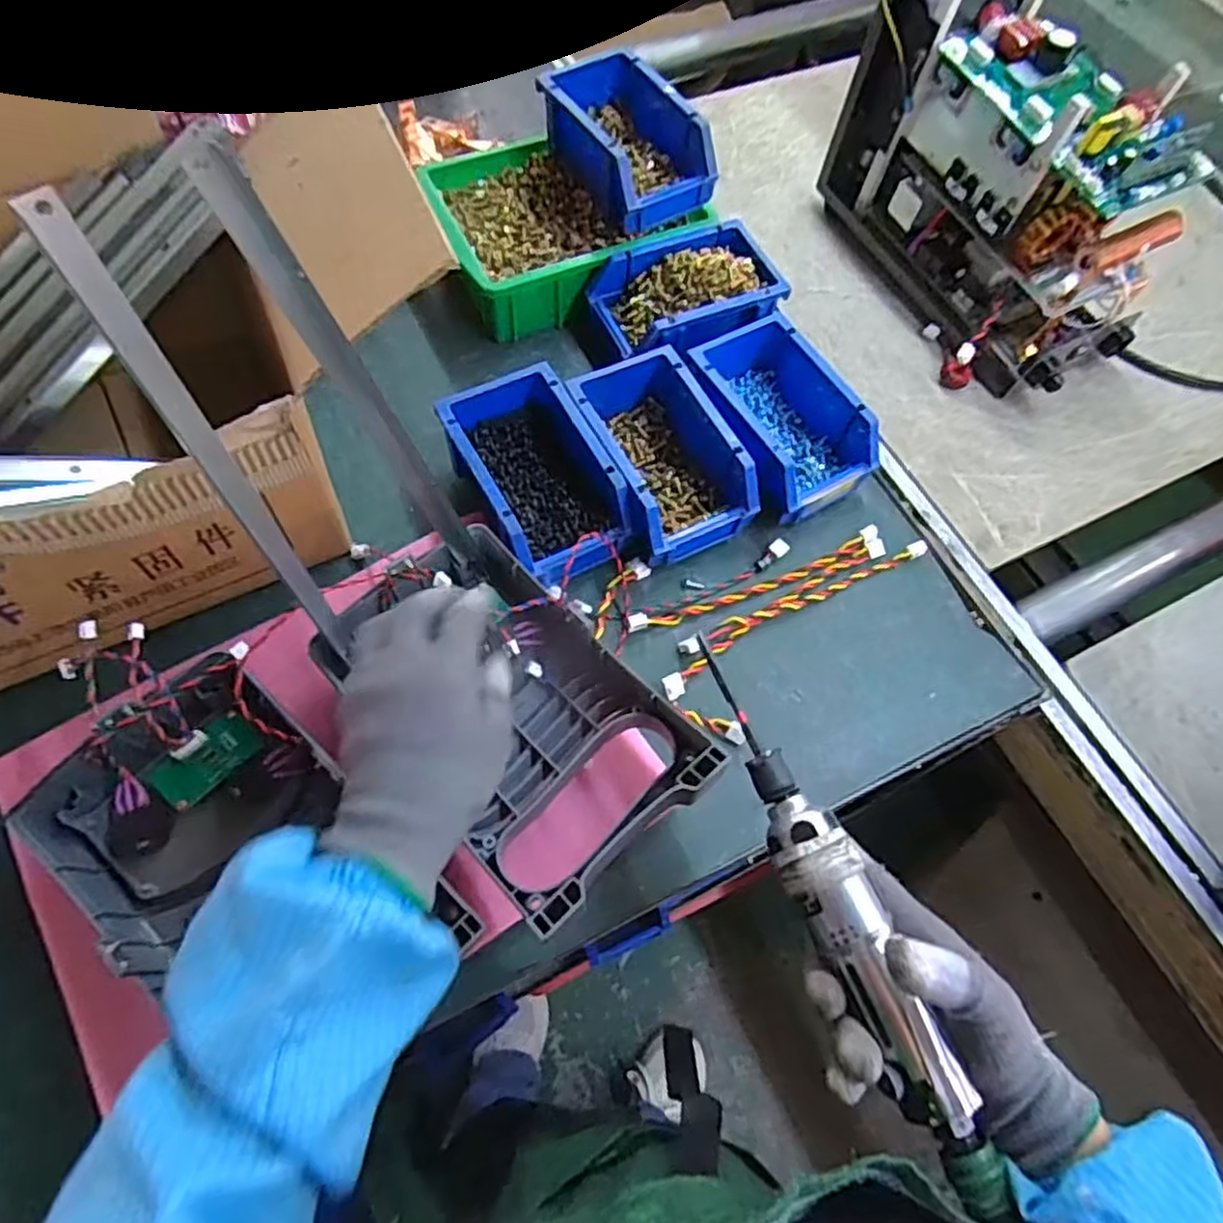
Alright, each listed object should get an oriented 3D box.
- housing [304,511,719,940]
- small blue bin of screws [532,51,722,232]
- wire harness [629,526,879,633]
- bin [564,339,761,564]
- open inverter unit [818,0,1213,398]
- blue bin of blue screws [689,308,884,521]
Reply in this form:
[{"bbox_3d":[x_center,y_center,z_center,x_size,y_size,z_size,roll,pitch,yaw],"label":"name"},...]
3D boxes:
[{"bbox_3d":[-0.070,0.063,0.501,0.161,0.062,0.254,-39,73,-19],"label":"housing"},{"bbox_3d":[0.011,-0.437,0.685,0.100,0.069,0.164,-29,70,-16],"label":"small blue bin of screws"},{"bbox_3d":[0.121,-0.024,0.611,0.233,0.014,0.018,-21,67,-13],"label":"wire harness"},{"bbox_3d":[0.038,-0.134,0.613,0.100,0.066,0.169,-24,68,-14],"label":"bin"},{"bbox_3d":[0.374,-0.412,0.707,0.171,0.223,0.342,-18,67,-12],"label":"open inverter unit"},{"bbox_3d":[0.141,-0.170,0.635,0.115,0.061,0.174,-24,68,-14],"label":"blue bin of blue screws"}]

